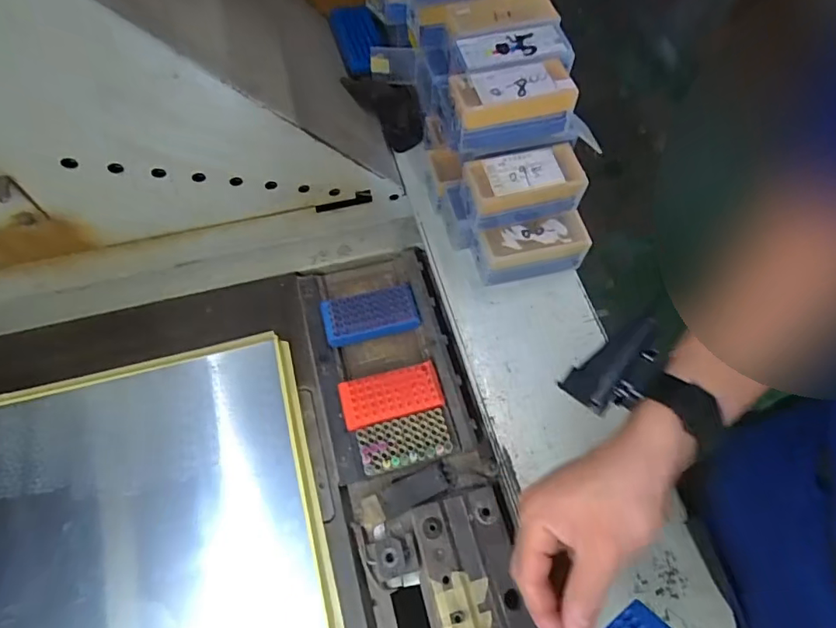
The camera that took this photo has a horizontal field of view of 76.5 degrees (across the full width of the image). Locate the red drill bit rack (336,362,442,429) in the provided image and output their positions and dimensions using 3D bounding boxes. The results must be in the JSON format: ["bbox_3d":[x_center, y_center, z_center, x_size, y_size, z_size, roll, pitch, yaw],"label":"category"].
[{"bbox_3d":[-0.030,0.093,0.605,0.112,0.021,0.053,-13,64,-8],"label":"red drill bit rack"}]

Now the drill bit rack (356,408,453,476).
[{"bbox_3d":[-0.015,0.141,0.588,0.098,0.015,0.050,-13,64,-9],"label":"drill bit rack"}]

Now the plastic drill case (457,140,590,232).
[{"bbox_3d":[0.116,-0.141,0.584,0.129,0.050,0.061,-11,64,-8],"label":"plastic drill case"}]

